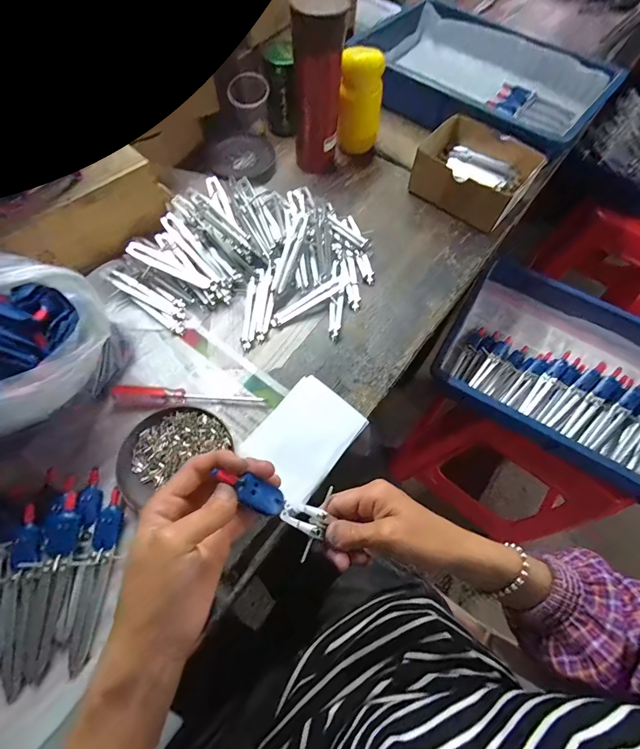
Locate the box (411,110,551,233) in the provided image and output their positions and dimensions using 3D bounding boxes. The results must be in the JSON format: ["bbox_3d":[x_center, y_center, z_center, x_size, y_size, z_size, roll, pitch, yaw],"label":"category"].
[{"bbox_3d":[0.240,-0.310,0.568,0.155,0.075,0.130,38,68,15],"label":"box"}]

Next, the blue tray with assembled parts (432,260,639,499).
[{"bbox_3d":[0.438,0.014,0.594,0.425,0.079,0.285,30,66,12],"label":"blue tray with assembled parts"}]

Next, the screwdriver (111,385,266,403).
[{"bbox_3d":[-0.156,0.025,0.423,0.174,0.018,0.018,3,64,-1],"label":"screwdriver"}]

